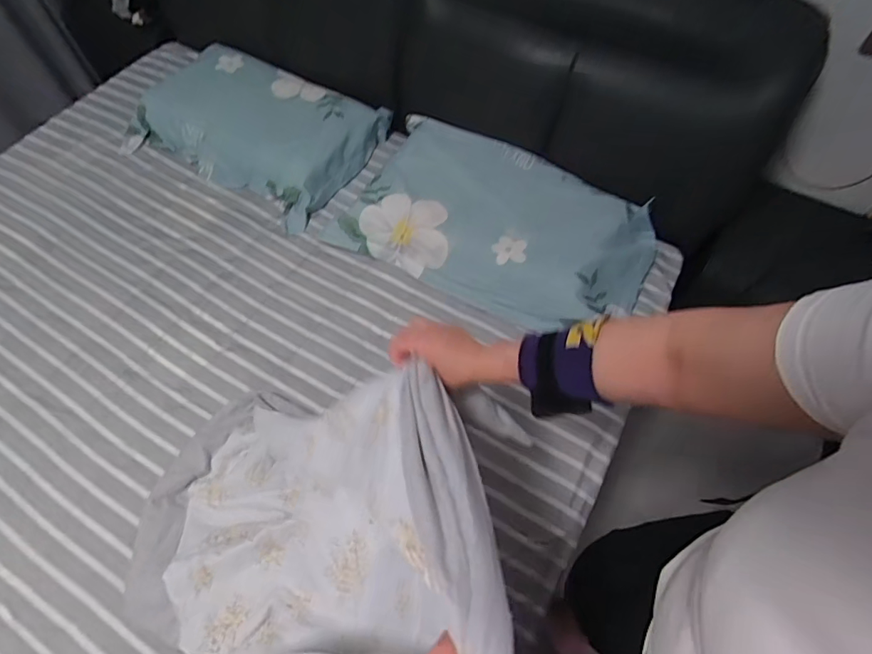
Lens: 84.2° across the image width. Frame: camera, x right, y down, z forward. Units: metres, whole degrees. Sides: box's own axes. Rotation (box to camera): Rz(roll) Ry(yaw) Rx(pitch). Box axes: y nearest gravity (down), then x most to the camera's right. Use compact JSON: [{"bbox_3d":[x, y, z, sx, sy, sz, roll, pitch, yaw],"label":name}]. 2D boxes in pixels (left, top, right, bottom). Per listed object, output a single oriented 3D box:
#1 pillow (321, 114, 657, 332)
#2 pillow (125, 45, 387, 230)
[{"bbox_3d":[0.139,-0.247,1.144,0.726,0.137,0.413,25,64,13],"label":"pillow"},{"bbox_3d":[-0.515,-0.558,1.345,0.661,0.102,0.425,25,63,14],"label":"pillow"}]

